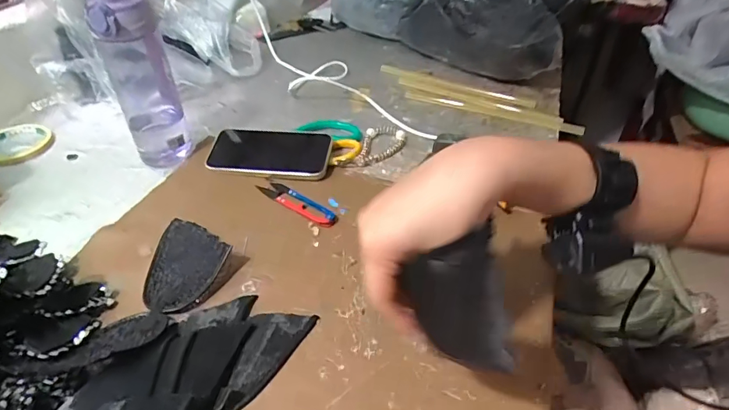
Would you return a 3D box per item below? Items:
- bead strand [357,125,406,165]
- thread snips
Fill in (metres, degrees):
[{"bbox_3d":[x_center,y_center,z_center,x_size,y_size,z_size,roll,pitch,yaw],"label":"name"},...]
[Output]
[{"bbox_3d":[0.026,-0.083,0.617,0.056,0.016,0.096,6,41,7],"label":"bead strand"},{"bbox_3d":[-0.080,-0.005,0.532,0.117,0.010,0.027,30,49,29],"label":"thread snips"}]

